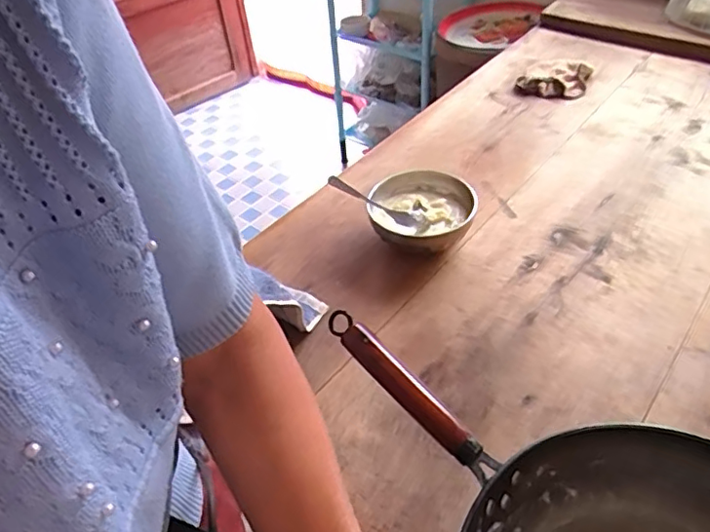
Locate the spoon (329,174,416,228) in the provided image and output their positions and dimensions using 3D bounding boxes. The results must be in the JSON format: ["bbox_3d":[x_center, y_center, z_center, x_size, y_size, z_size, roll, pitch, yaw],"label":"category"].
[{"bbox_3d":[0.024,-0.091,0.824,0.141,0.023,0.022,30,51,12],"label":"spoon"}]

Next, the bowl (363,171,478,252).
[{"bbox_3d":[0.098,-0.075,0.852,0.150,0.067,0.151,-3,44,3],"label":"bowl"}]

